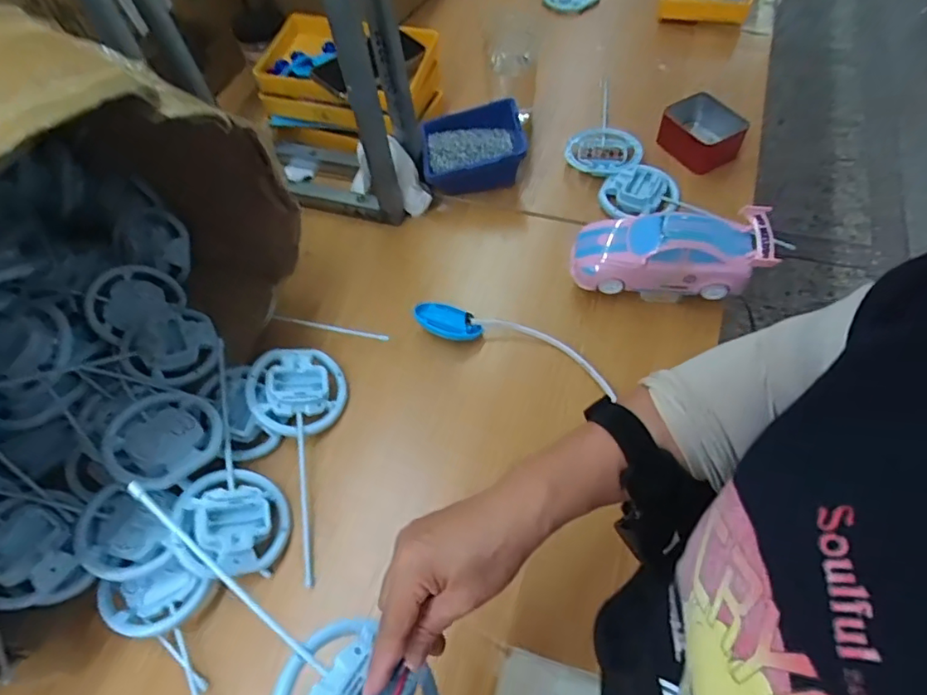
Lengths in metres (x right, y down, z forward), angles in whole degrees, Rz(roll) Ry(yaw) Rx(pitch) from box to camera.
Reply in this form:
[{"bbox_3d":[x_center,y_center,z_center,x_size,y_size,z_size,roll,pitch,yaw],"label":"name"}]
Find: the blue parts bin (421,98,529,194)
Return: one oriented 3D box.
[{"bbox_3d":[0.014,-0.273,0.752,0.137,0.071,0.112,-3,58,3],"label":"blue parts bin"}]

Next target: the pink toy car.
[{"bbox_3d":[0.226,-0.108,0.609,0.201,0.073,0.085,2,59,6],"label":"pink toy car"}]

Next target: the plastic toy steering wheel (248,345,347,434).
[{"bbox_3d":[-0.184,0.046,0.607,0.102,0.030,0.102,7,66,-17],"label":"plastic toy steering wheel"}]

